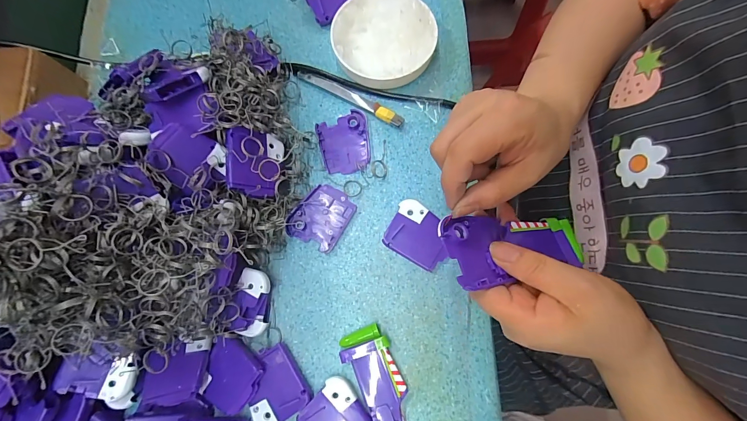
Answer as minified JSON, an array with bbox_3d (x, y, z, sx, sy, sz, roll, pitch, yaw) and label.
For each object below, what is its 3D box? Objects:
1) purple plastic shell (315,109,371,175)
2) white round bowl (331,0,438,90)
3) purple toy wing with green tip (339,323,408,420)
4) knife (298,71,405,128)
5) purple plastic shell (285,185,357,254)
[{"bbox_3d":[-0.028,-0.069,0.341,0.052,0.008,0.061,-16,78,0],"label":"purple plastic shell"},{"bbox_3d":[0.011,-0.178,0.348,0.103,0.029,0.106,-1,78,3],"label":"white round bowl"},{"bbox_3d":[0.004,0.149,0.292,0.040,0.010,0.089,-25,78,-2],"label":"purple toy wing with green tip"},{"bbox_3d":[-0.025,-0.120,0.346,0.124,0.011,0.014,30,82,9],"label":"knife"},{"bbox_3d":[-0.051,0.006,0.326,0.051,0.007,0.060,31,82,9],"label":"purple plastic shell"}]

